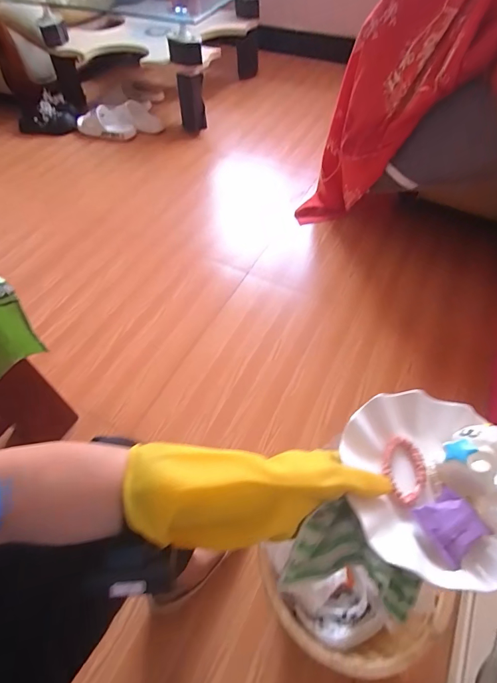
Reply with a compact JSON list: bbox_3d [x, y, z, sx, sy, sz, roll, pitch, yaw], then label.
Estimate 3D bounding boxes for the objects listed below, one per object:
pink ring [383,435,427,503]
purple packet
[{"bbox_3d":[0.156,0.127,0.373,0.040,0.013,0.071,15,58,13],"label":"pink ring"},{"bbox_3d":[0.184,0.163,0.335,0.054,0.025,0.048,-26,58,-14],"label":"purple packet"}]

